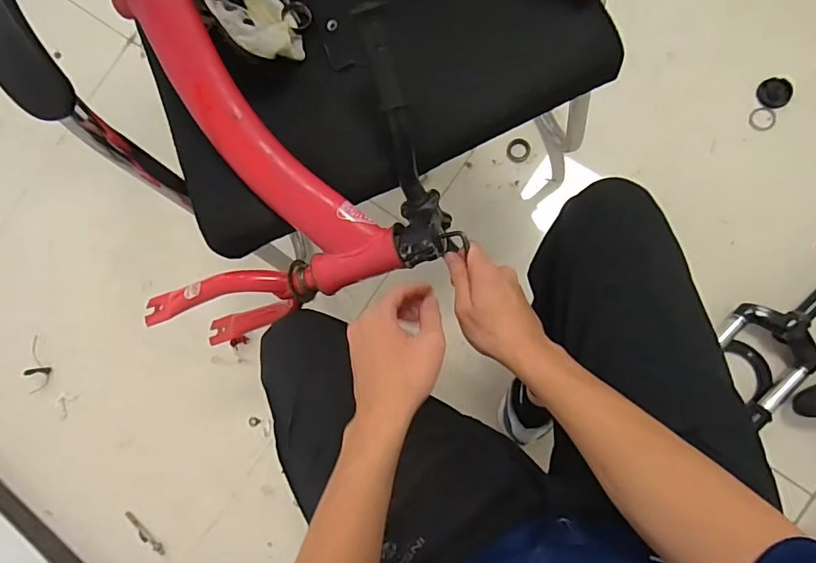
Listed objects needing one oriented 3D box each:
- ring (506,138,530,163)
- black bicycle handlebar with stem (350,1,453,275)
[{"bbox_3d":[0.210,-0.250,0.951,0.044,0.005,0.048,-1,85,8],"label":"ring"},{"bbox_3d":[-0.005,-0.134,0.474,0.051,0.075,0.227,-11,115,6],"label":"black bicycle handlebar with stem"}]

